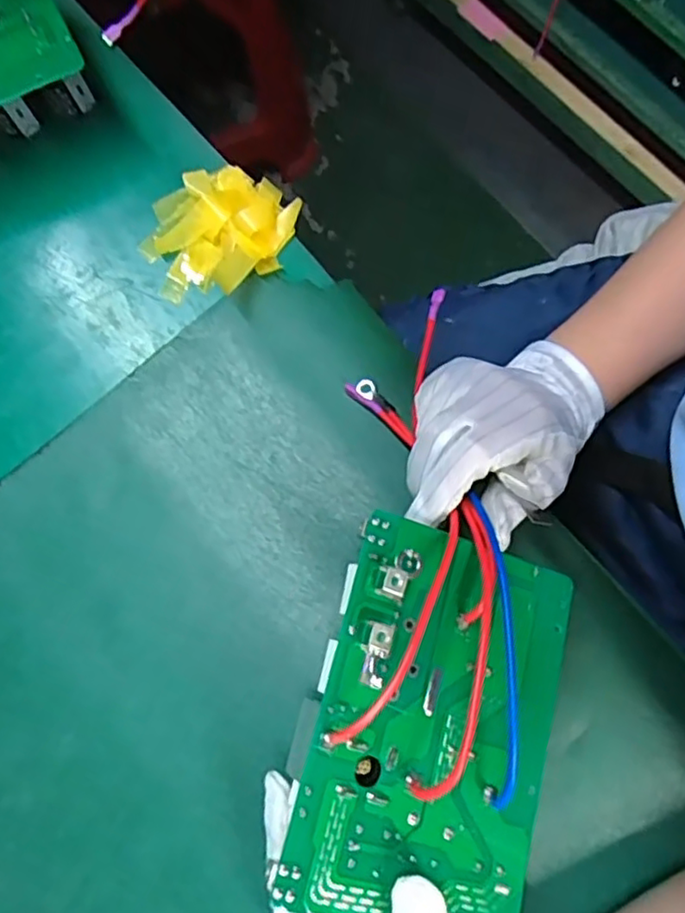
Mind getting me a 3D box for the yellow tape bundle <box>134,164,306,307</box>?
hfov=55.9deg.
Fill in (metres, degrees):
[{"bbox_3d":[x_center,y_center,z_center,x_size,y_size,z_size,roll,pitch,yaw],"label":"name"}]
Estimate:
[{"bbox_3d":[-0.073,-0.136,0.390,0.093,0.027,0.078,-30,80,-5],"label":"yellow tape bundle"}]

